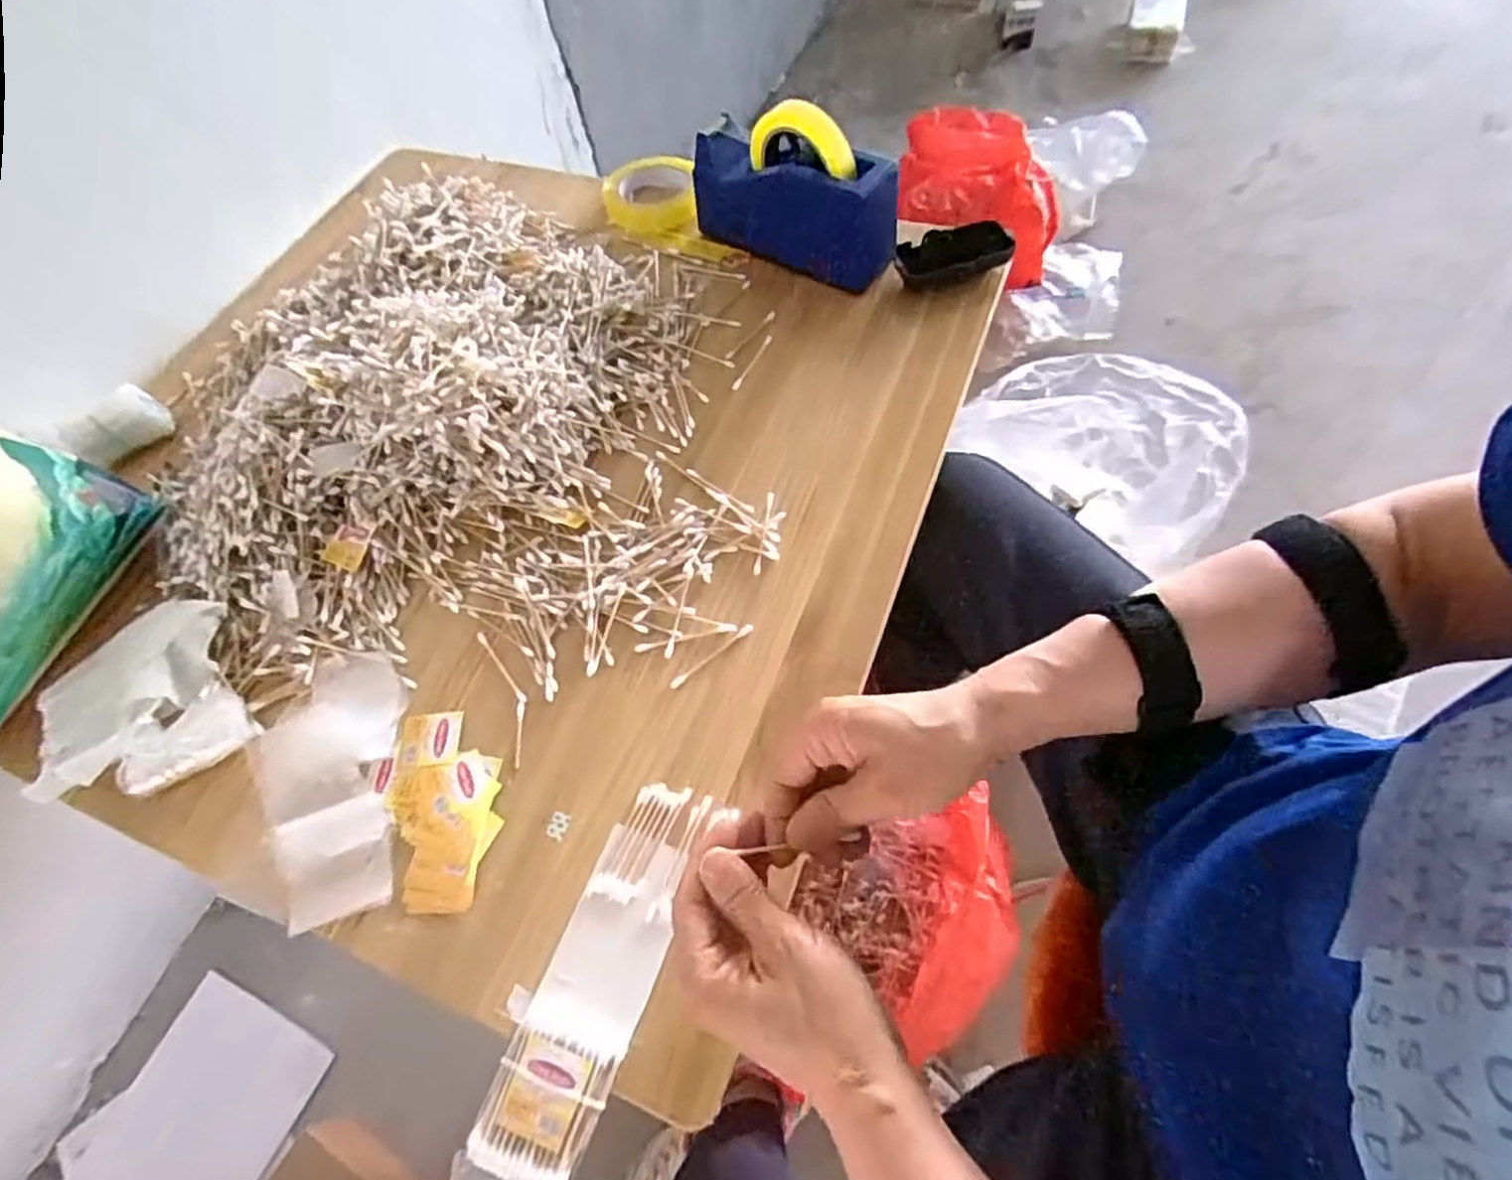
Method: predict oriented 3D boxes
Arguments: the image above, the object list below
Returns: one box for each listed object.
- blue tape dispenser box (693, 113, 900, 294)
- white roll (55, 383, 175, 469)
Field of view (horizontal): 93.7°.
[{"bbox_3d":[0.039,-0.404,0.739,0.221,0.120,0.066,25,67,20],"label":"blue tape dispenser box"},{"bbox_3d":[-0.616,-0.156,0.683,0.032,0.043,0.086,40,72,23],"label":"white roll"}]

